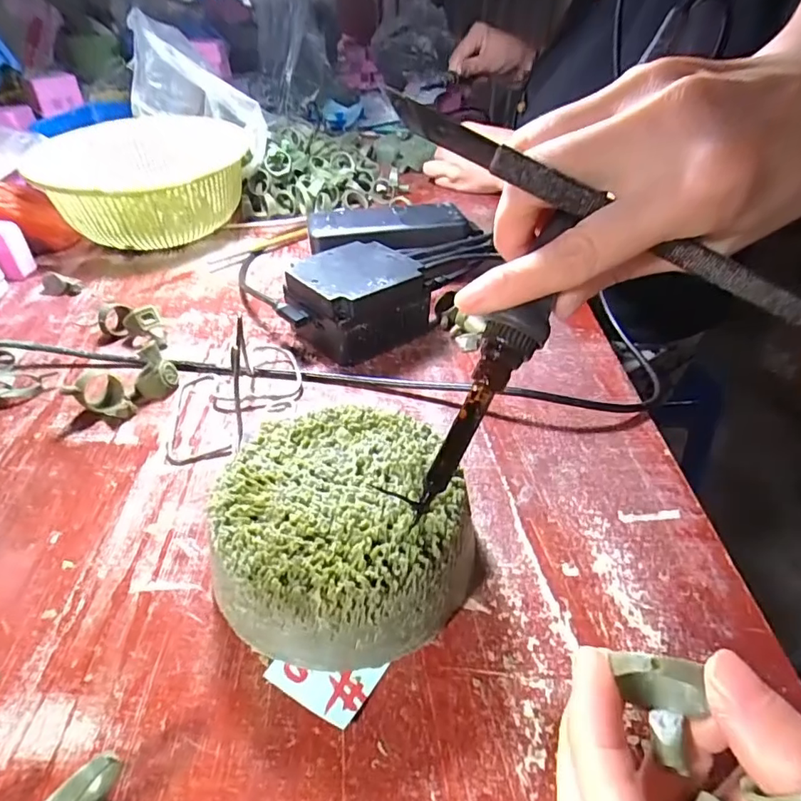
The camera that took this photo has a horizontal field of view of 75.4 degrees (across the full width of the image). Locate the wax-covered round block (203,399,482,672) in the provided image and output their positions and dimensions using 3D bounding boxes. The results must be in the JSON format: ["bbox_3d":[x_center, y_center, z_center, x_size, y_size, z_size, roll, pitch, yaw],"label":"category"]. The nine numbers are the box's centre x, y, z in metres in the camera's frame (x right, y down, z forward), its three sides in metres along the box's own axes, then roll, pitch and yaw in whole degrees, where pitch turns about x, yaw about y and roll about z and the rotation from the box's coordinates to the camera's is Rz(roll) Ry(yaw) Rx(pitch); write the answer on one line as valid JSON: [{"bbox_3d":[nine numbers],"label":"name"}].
[{"bbox_3d":[-0.022,0.050,0.217,0.098,0.046,0.103,0,39,0],"label":"wax-covered round block"}]

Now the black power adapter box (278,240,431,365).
[{"bbox_3d":[-0.032,-0.068,0.363,0.090,0.050,0.077,-28,47,-30],"label":"black power adapter box"}]

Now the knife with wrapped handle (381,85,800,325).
[{"bbox_3d":[0.069,-0.058,0.167,0.159,0.009,0.004,21,38,-11],"label":"knife with wrapped handle"}]

